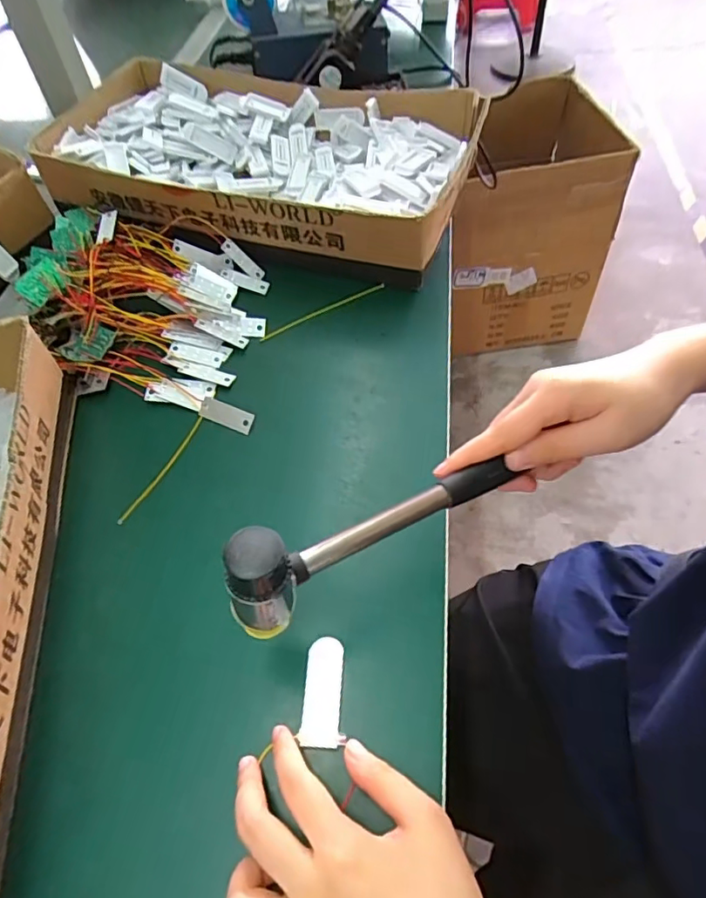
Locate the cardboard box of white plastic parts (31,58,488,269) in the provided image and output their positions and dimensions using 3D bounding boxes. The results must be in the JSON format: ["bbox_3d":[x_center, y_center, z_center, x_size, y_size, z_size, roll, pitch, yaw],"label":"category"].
[{"bbox_3d":[-0.094,-0.300,0.567,0.411,0.085,0.233,12,56,14],"label":"cardboard box of white plastic parts"}]

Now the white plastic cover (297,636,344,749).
[{"bbox_3d":[-0.017,0.136,0.313,0.021,0.005,0.057,3,53,1],"label":"white plastic cover"}]

